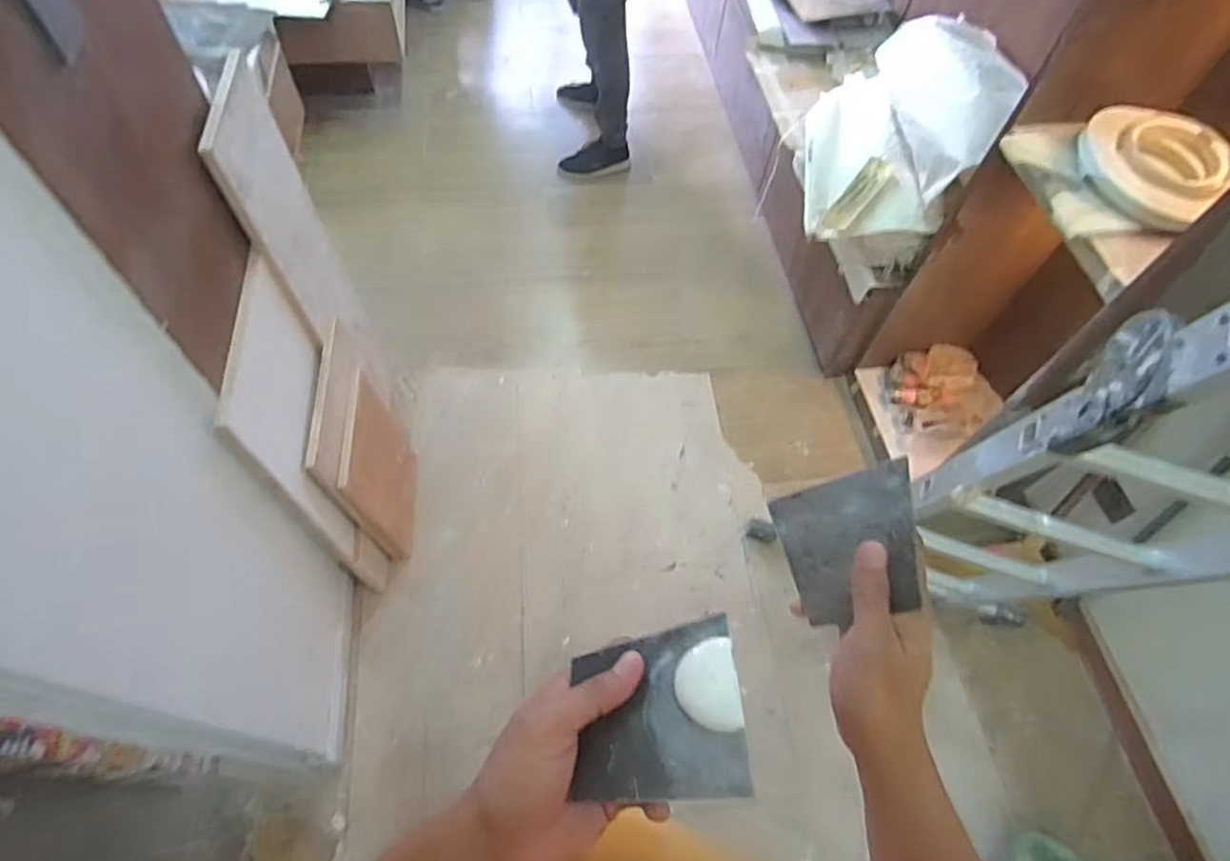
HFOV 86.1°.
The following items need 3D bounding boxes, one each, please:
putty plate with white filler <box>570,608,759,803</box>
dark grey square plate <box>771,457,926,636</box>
[{"bbox_3d":[0.023,0.154,0.363,0.092,0.008,0.090,-16,48,15],"label":"putty plate with white filler"},{"bbox_3d":[0.162,0.078,0.454,0.006,0.100,0.092,15,59,-42],"label":"dark grey square plate"}]

